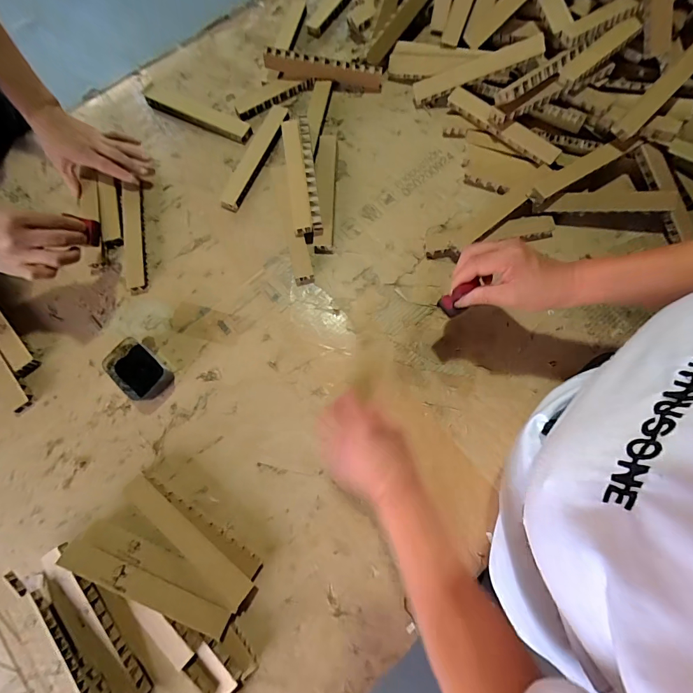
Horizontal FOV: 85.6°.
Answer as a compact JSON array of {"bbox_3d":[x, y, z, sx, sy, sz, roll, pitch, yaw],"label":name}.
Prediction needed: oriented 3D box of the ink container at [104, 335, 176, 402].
[{"bbox_3d":[-0.292,0.034,0.524,0.082,0.035,0.058,43,81,9],"label":"ink container"}]

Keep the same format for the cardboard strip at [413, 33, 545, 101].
[{"bbox_3d":[0.208,-0.445,0.599,0.196,0.012,0.034,-14,105,15],"label":"cardboard strip"}]

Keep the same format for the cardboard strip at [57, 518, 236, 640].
[{"bbox_3d":[-0.223,0.272,0.441,0.202,0.011,0.057,29,49,-4],"label":"cardboard strip"}]

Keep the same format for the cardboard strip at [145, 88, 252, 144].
[{"bbox_3d":[-0.252,-0.386,0.622,0.194,0.016,0.030,23,78,5],"label":"cardboard strip"}]

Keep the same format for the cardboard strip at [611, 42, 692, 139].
[{"bbox_3d":[0.468,-0.384,0.546,0.033,0.016,0.206,45,91,6],"label":"cardboard strip"}]

